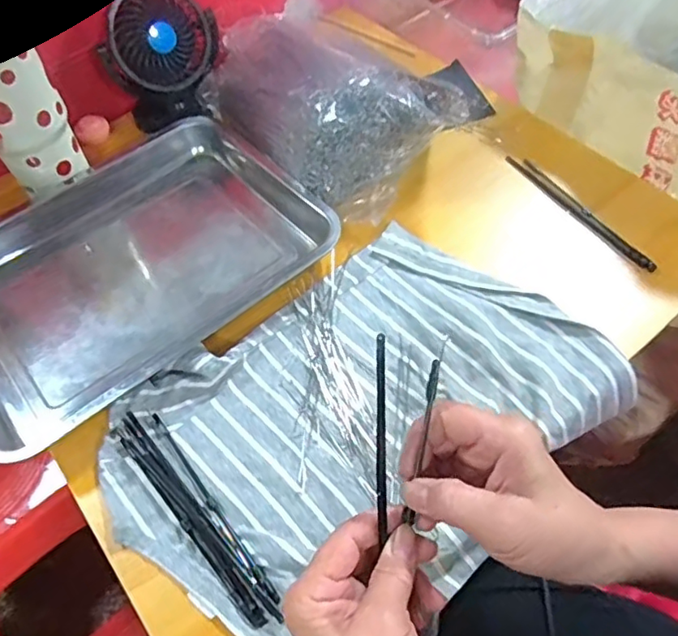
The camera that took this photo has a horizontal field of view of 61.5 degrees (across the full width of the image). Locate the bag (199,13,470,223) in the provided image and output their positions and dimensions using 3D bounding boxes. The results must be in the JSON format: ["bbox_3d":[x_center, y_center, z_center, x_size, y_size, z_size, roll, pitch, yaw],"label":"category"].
[{"bbox_3d":[-0.011,-0.226,0.598,0.171,0.099,0.268,-34,62,-17],"label":"bag"}]

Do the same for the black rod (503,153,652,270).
[{"bbox_3d":[0.232,-0.107,0.560,0.015,0.004,0.183,-40,60,4],"label":"black rod"}]

